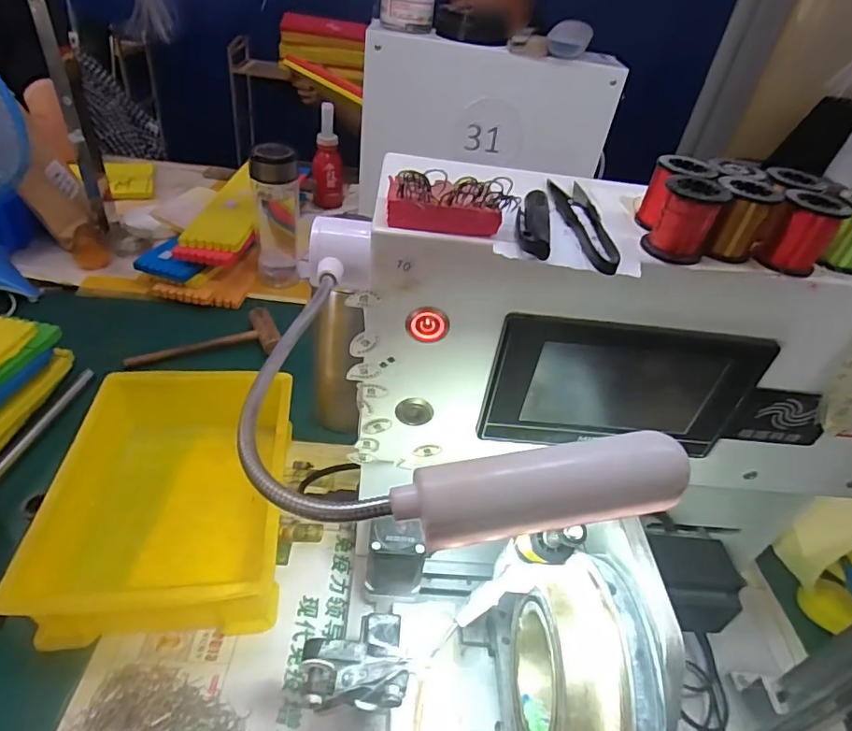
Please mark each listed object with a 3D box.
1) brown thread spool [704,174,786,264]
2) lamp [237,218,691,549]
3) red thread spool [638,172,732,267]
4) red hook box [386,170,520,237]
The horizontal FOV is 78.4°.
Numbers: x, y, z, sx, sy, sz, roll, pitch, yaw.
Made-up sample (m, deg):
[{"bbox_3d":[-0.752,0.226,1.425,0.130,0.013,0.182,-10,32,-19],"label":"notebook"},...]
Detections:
[{"bbox_3d":[0.140,-0.069,0.241,0.027,0.034,0.024,2,39,-9],"label":"brown thread spool"},{"bbox_3d":[-0.006,-0.014,0.212,0.127,0.042,0.190,-3,40,-15],"label":"lamp"},{"bbox_3d":[0.114,-0.064,0.231,0.025,0.033,0.021,29,43,23],"label":"red thread spool"},{"bbox_3d":[0.011,-0.070,0.226,0.054,0.020,0.016,5,39,-6],"label":"red hook box"}]

